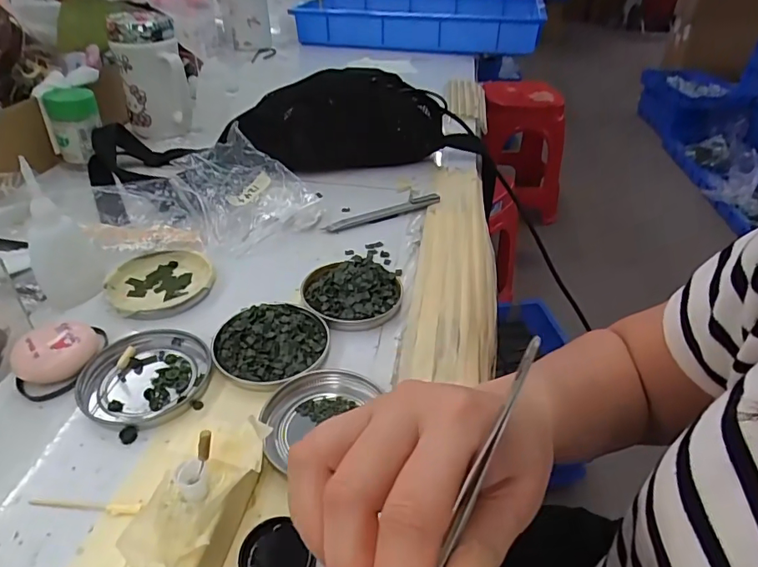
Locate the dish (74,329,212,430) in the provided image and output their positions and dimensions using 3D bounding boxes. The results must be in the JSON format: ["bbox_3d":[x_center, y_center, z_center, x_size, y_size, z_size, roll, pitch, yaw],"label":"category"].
[{"bbox_3d":[-0.151,0.060,0.324,0.073,0.010,0.077,1,37,-1],"label":"dish"}]

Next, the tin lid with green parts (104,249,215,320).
[{"bbox_3d":[-0.175,0.001,0.401,0.078,0.012,0.076,1,37,-1],"label":"tin lid with green parts"}]

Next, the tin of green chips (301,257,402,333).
[{"bbox_3d":[-0.022,0.006,0.392,0.078,0.016,0.071,1,37,-1],"label":"tin of green chips"}]

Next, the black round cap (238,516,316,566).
[{"bbox_3d":[-0.050,0.132,0.237,0.031,0.005,0.034,1,37,-1],"label":"black round cap"}]

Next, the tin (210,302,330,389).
[{"bbox_3d":[-0.075,0.041,0.345,0.077,0.014,0.072,1,37,-1],"label":"tin"}]

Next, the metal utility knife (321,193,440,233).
[{"bbox_3d":[0.004,-0.073,0.505,0.128,0.011,0.016,-16,40,-21],"label":"metal utility knife"}]

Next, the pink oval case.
[{"bbox_3d":[-0.211,0.046,0.325,0.048,0.022,0.038,-15,40,-21],"label":"pink oval case"}]

